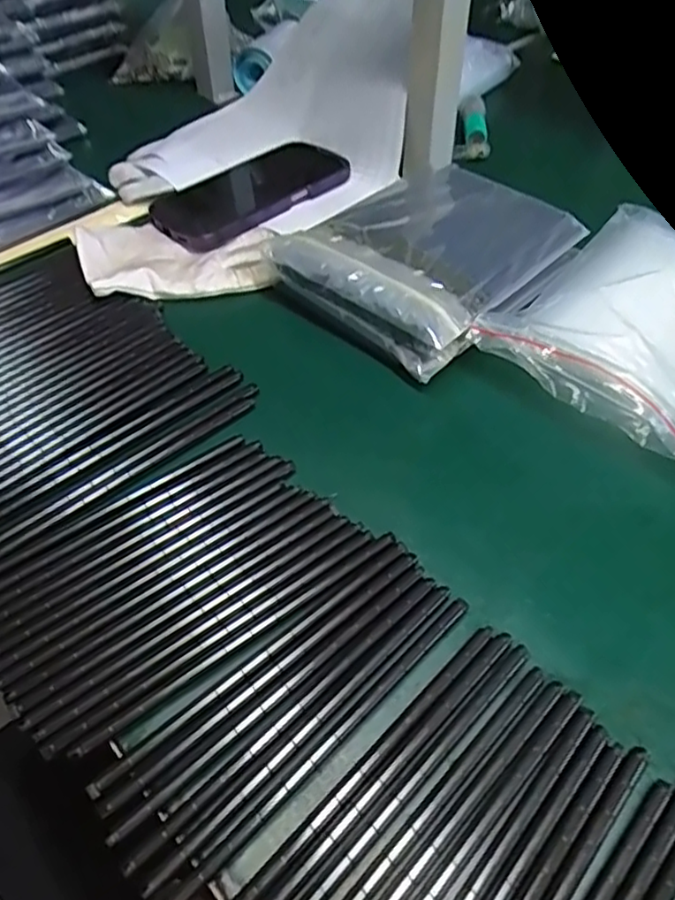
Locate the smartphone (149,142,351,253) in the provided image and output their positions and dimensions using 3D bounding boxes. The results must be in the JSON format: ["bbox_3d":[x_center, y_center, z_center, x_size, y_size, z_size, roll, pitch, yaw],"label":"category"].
[{"bbox_3d":[-0.074,-0.217,0.542,0.086,0.012,0.166,37,59,27],"label":"smartphone"}]

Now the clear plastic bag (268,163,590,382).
[{"bbox_3d":[0.070,-0.140,0.463,0.151,0.040,0.184,34,58,26],"label":"clear plastic bag"}]

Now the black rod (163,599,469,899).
[{"bbox_3d":[-0.002,0.119,0.272,0.009,0.005,0.171,37,59,27],"label":"black rod"}]

